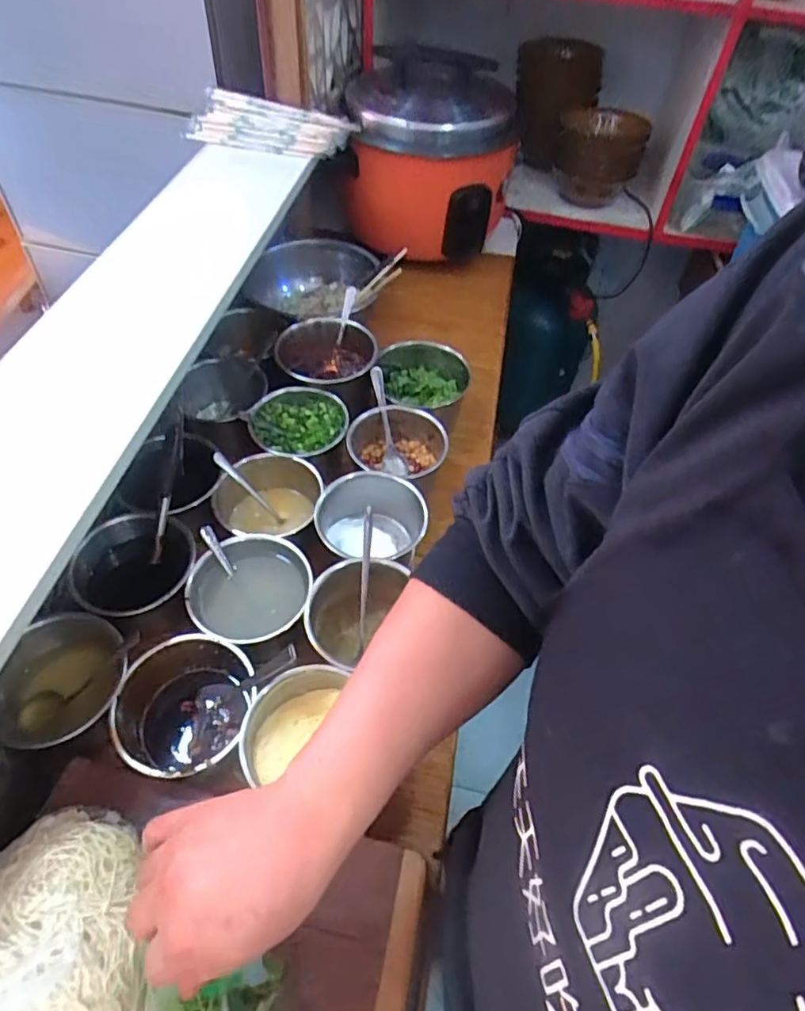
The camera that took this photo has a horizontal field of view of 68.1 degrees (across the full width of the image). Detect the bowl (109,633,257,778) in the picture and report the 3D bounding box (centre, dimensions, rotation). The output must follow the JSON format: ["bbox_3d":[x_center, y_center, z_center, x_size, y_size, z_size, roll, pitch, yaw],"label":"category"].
[{"bbox_3d":[-0.211,0.212,0.607,0.129,0.094,0.129,2,52,-2],"label":"bowl"}]

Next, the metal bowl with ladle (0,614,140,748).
[{"bbox_3d":[-0.339,0.185,0.606,0.122,0.072,0.133,2,52,-2],"label":"metal bowl with ladle"}]

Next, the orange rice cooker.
[{"bbox_3d":[0.058,-0.649,1.119,0.289,0.323,0.258,8,52,2],"label":"orange rice cooker"}]

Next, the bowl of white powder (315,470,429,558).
[{"bbox_3d":[-0.038,0.032,0.757,0.134,0.092,0.131,2,52,-2],"label":"bowl of white powder"}]

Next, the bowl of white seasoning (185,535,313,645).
[{"bbox_3d":[-0.169,0.103,0.677,0.128,0.077,0.126,2,52,-2],"label":"bowl of white seasoning"}]

